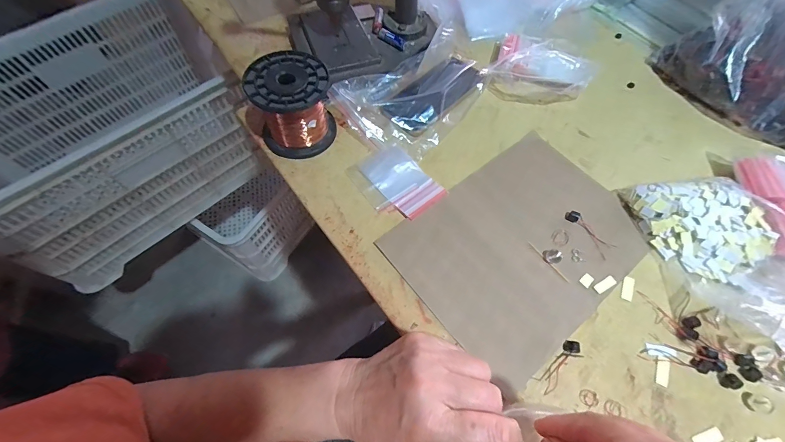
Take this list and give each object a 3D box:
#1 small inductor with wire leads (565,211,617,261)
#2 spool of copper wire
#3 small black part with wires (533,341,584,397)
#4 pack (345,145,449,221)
[{"bbox_3d":[0.234,0.012,0.405,0.021,0.007,0.064,-32,68,-16],"label":"small inductor with wire leads"},{"bbox_3d":[-0.127,-0.147,0.434,0.099,0.085,0.100,-9,63,-6],"label":"spool of copper wire"},{"bbox_3d":[0.163,0.140,0.332,0.060,0.008,0.019,-36,69,-18],"label":"small black part with wires"},{"bbox_3d":[0.003,-0.047,0.428,0.079,0.006,0.105,-36,69,-18],"label":"pack"}]

